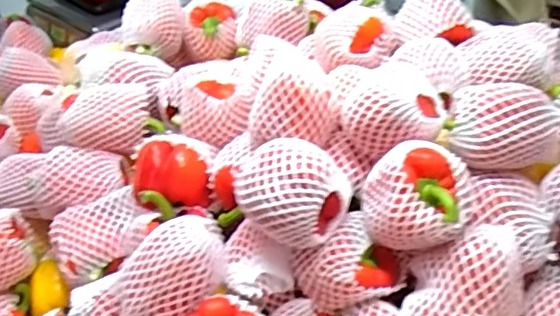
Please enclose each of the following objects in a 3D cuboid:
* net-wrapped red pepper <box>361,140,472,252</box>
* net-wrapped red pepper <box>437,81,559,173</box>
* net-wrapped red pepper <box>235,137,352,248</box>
[{"bbox_3d":[0.127,0.039,0.525,0.102,0.078,0.077,7,38,15],"label":"net-wrapped red pepper"},{"bbox_3d":[0.232,-0.037,0.578,0.111,0.068,0.088,13,40,23],"label":"net-wrapped red pepper"},{"bbox_3d":[0.008,0.028,0.548,0.104,0.070,0.087,25,46,33],"label":"net-wrapped red pepper"}]

